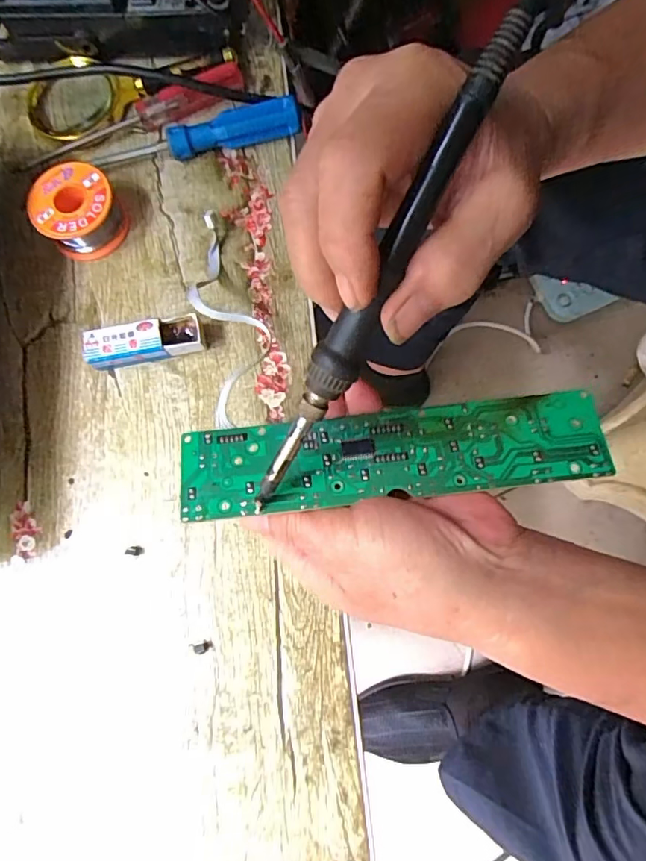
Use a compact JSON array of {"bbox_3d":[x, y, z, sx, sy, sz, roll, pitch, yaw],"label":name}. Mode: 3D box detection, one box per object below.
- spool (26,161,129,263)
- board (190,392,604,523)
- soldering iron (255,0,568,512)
[{"bbox_3d":[-0.162,-0.144,0.344,0.052,0.030,0.052,0,76,2],"label":"spool"},{"bbox_3d":[0.034,0.011,0.255,0.204,0.009,0.045,-7,76,0],"label":"board"},{"bbox_3d":[0.019,-0.051,0.194,0.018,0.019,0.213,33,112,9],"label":"soldering iron"}]

